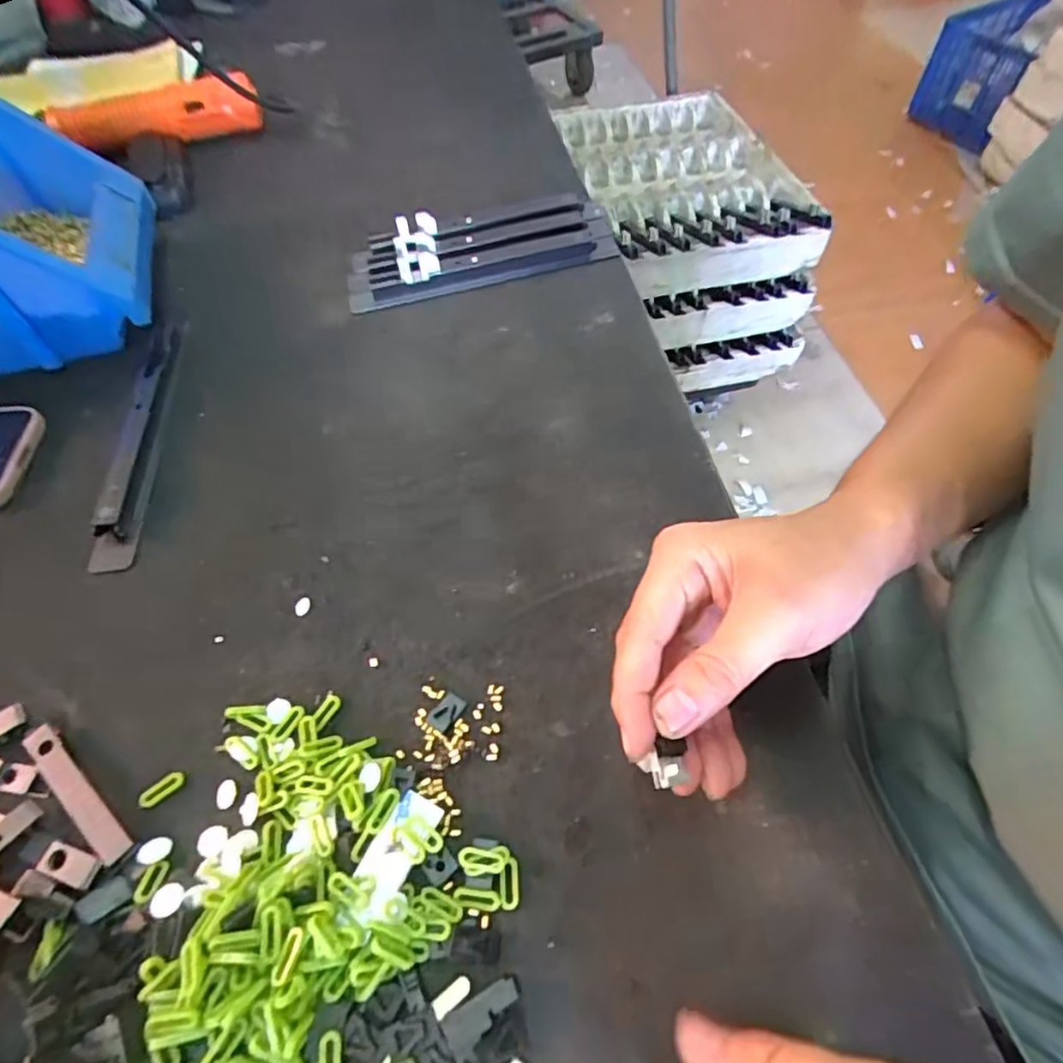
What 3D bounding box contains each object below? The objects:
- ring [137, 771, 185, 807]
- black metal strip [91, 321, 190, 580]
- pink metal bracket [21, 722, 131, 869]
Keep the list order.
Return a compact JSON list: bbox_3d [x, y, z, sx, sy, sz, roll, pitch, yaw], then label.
[{"bbox_3d":[-0.172,0.121,0.287,0.020,0.004,0.008,-41,65,-20],"label":"ring"},{"bbox_3d":[-0.251,-0.064,0.396,0.022,0.017,0.193,-6,58,-1],"label":"black metal strip"},{"bbox_3d":[-0.210,0.120,0.283,0.081,0.007,0.014,36,66,22],"label":"pink metal bracket"}]

